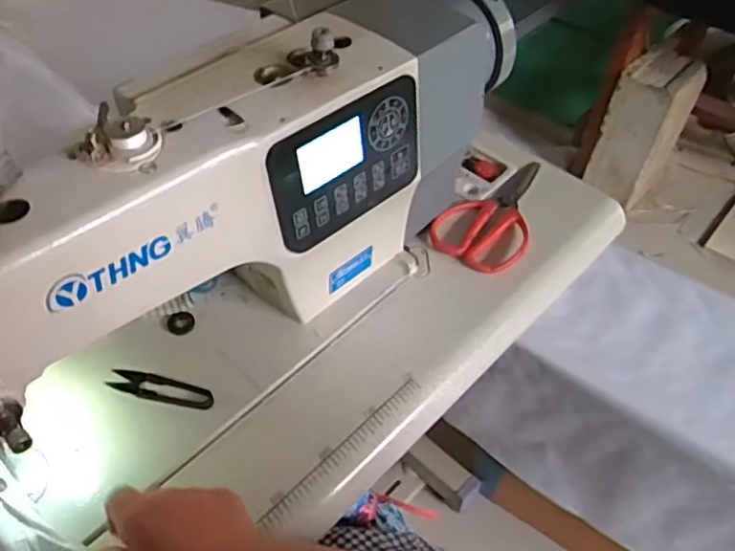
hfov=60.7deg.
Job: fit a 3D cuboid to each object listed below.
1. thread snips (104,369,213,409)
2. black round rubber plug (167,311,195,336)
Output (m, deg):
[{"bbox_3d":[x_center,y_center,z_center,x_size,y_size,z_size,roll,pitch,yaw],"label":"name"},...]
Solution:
[{"bbox_3d":[-0.181,0.098,0.550,0.095,0.007,0.022,11,51,6],"label":"thread snips"},{"bbox_3d":[-0.177,0.044,0.595,0.024,0.004,0.027,-30,58,-24],"label":"black round rubber plug"}]

